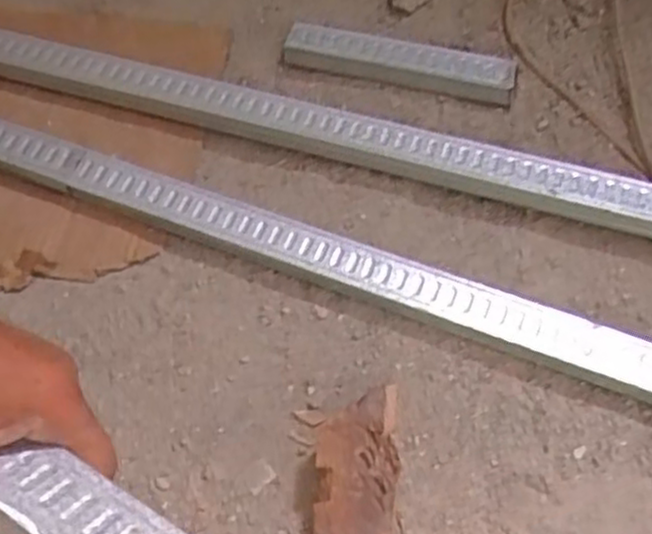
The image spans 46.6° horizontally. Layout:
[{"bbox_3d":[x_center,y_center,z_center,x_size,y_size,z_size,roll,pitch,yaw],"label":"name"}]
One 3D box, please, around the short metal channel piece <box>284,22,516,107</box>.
[{"bbox_3d":[0.060,-0.167,0.622,0.185,0.025,0.036,10,64,7],"label":"short metal channel piece"}]

